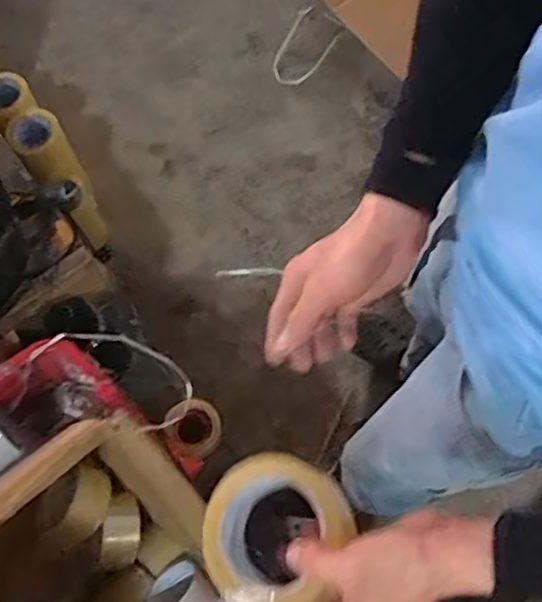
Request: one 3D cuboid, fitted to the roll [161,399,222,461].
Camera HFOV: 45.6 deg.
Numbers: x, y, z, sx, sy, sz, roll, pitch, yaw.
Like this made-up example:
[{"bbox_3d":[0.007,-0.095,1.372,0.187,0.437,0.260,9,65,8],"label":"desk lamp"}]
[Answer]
[{"bbox_3d":[-0.147,0.241,1.231,0.105,0.032,0.107,0,70,0],"label":"roll"}]

